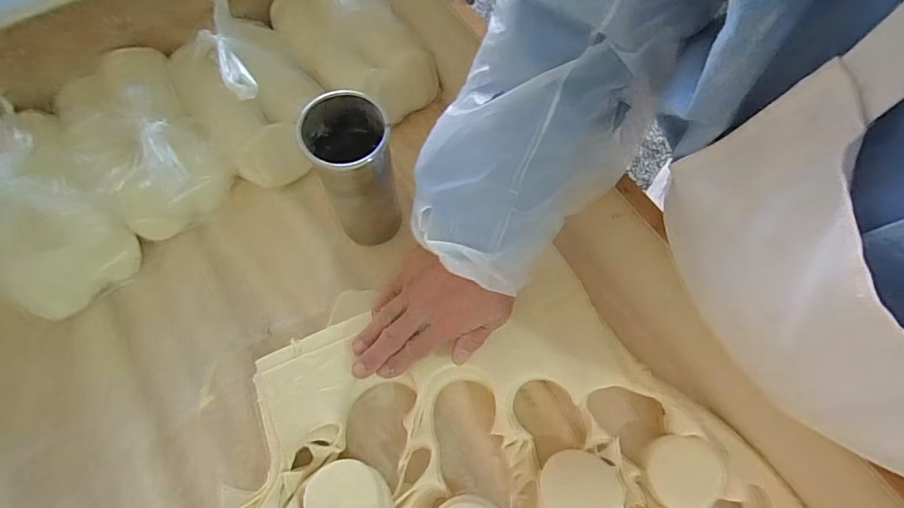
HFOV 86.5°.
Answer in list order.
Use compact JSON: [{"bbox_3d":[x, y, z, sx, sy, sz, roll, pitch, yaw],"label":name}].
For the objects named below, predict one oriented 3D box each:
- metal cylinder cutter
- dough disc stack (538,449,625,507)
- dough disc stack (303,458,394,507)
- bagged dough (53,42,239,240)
[{"bbox_3d":[-0.083,-0.062,0.419,0.066,0.157,0.071,-12,68,-6],"label":"metal cylinder cutter"},{"bbox_3d":[0.103,0.200,0.382,0.067,0.028,0.079,2,67,0],"label":"dough disc stack"},{"bbox_3d":[-0.081,0.200,0.378,0.065,0.032,0.064,24,69,9],"label":"dough disc stack"},{"bbox_3d":[-0.306,-0.112,0.481,0.113,0.081,0.188,-31,71,-13],"label":"bagged dough"}]

